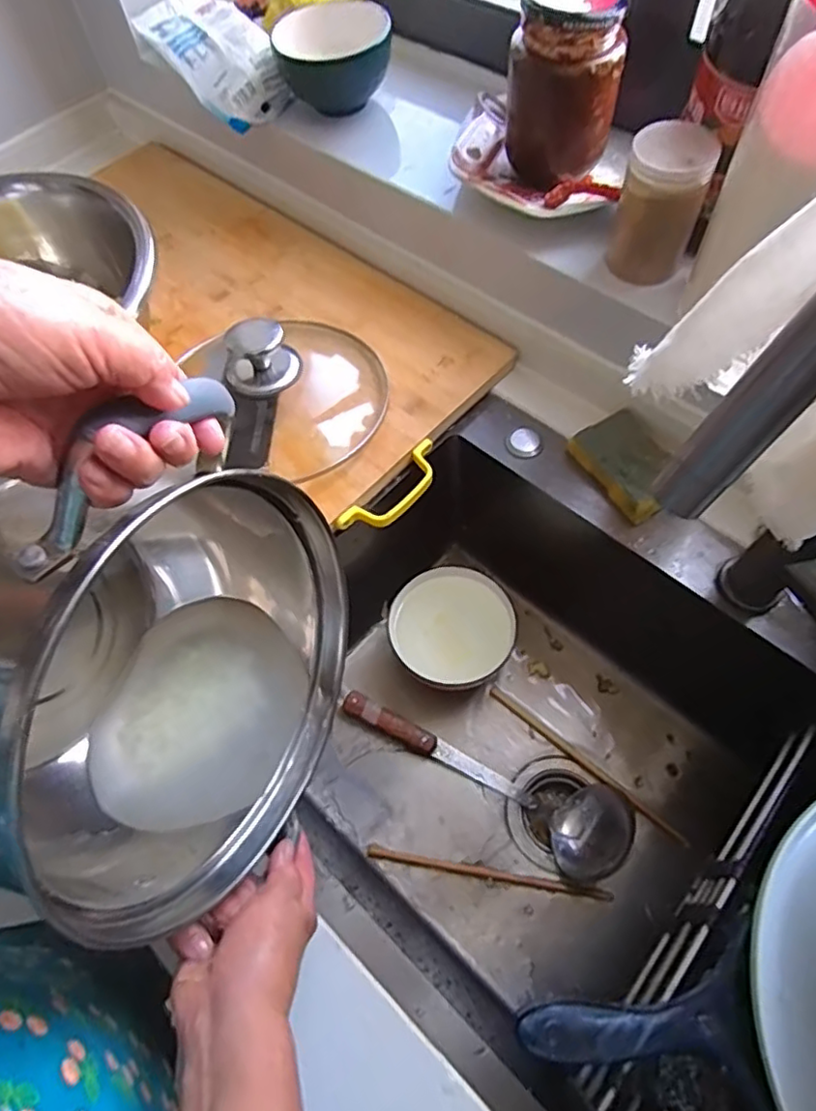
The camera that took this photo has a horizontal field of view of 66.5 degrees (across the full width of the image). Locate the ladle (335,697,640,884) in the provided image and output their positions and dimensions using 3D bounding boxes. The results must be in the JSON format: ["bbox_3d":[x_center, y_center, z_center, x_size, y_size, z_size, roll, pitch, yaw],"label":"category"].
[{"bbox_3d":[0.067,0.234,0.639,0.307,0.040,0.084,18,64,13],"label":"ladle"}]

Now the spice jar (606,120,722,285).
[{"bbox_3d":[0.205,-0.281,0.510,0.065,0.105,0.055,19,65,13],"label":"spice jar"}]

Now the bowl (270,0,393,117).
[{"bbox_3d":[-0.081,-0.533,0.677,0.115,0.075,0.123,-13,62,-3],"label":"bowl"}]

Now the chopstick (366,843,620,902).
[{"bbox_3d":[0.079,0.311,0.613,0.235,0.008,0.013,7,63,7],"label":"chopstick"}]

